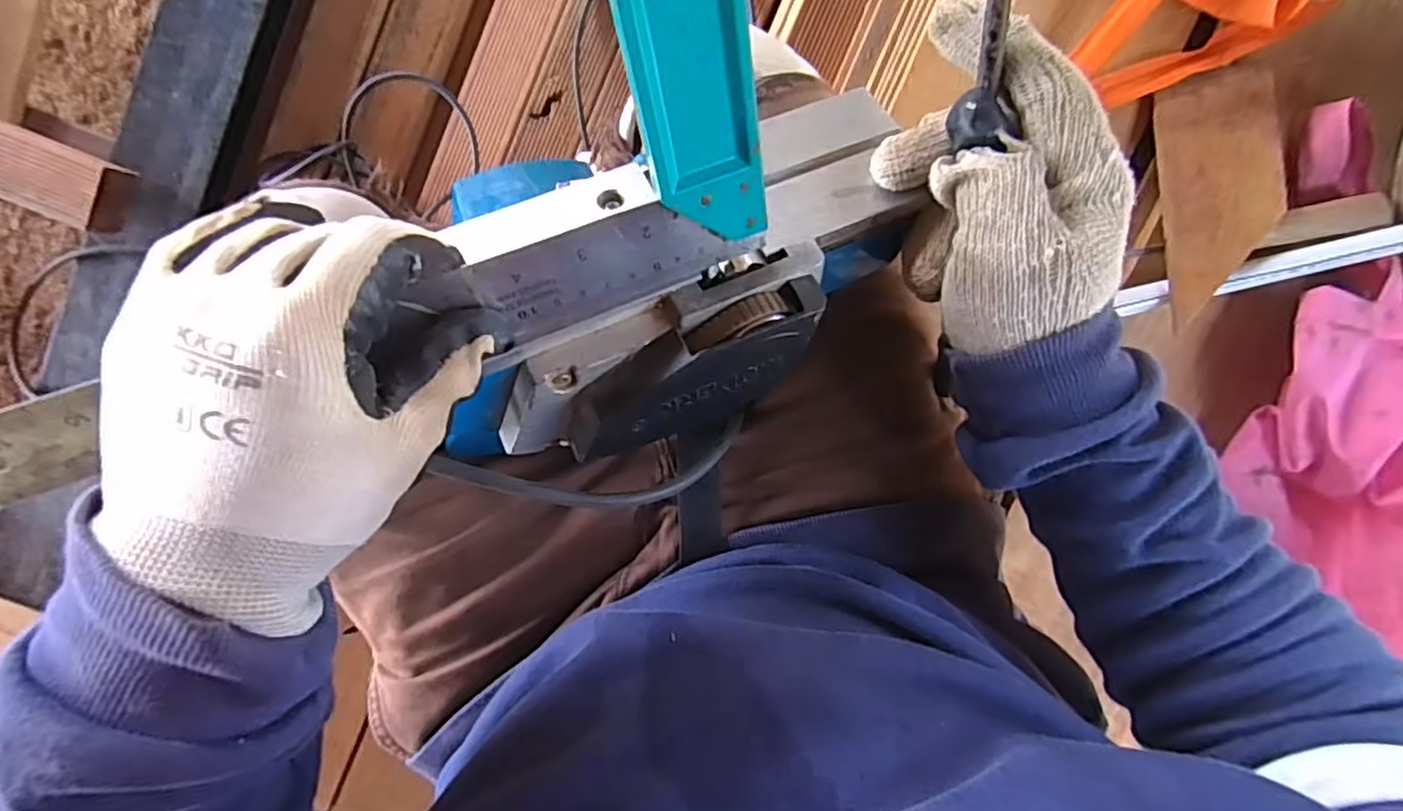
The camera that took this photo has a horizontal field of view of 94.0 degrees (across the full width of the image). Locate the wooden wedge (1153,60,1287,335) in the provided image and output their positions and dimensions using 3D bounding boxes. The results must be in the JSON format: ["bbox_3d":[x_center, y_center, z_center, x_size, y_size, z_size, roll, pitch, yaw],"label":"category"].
[{"bbox_3d":[0.388,-0.158,0.484,0.081,0.011,0.186,-2,83,11],"label":"wooden wedge"}]

